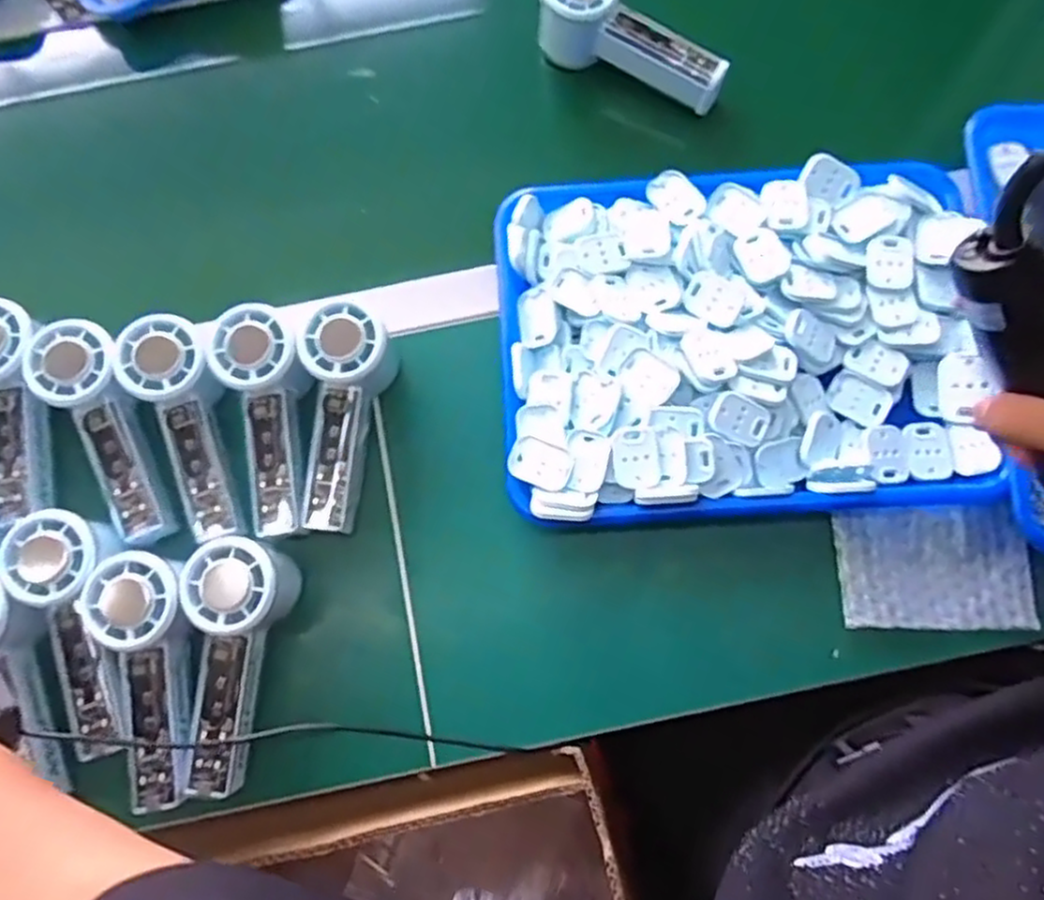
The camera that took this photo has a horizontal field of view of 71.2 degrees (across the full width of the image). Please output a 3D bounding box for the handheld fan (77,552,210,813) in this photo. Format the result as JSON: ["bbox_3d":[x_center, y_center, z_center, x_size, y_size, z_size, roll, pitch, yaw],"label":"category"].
[{"bbox_3d":[-0.229,0.140,0.452,0.063,0.034,0.149,-10,89,-1],"label":"handheld fan"}]

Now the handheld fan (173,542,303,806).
[{"bbox_3d":[-0.182,0.132,0.461,0.063,0.048,0.154,8,89,5],"label":"handheld fan"}]

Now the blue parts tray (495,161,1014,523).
[{"bbox_3d":[0.150,-0.078,0.508,0.325,0.044,0.242,-4,71,1],"label":"blue parts tray"}]

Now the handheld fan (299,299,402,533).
[{"bbox_3d":[-0.122,-0.021,0.503,0.052,0.064,0.148,6,85,5],"label":"handheld fan"}]

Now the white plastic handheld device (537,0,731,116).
[{"bbox_3d":[0.085,-0.324,0.580,0.156,0.063,0.042,27,74,-4],"label":"white plastic handheld device"}]

